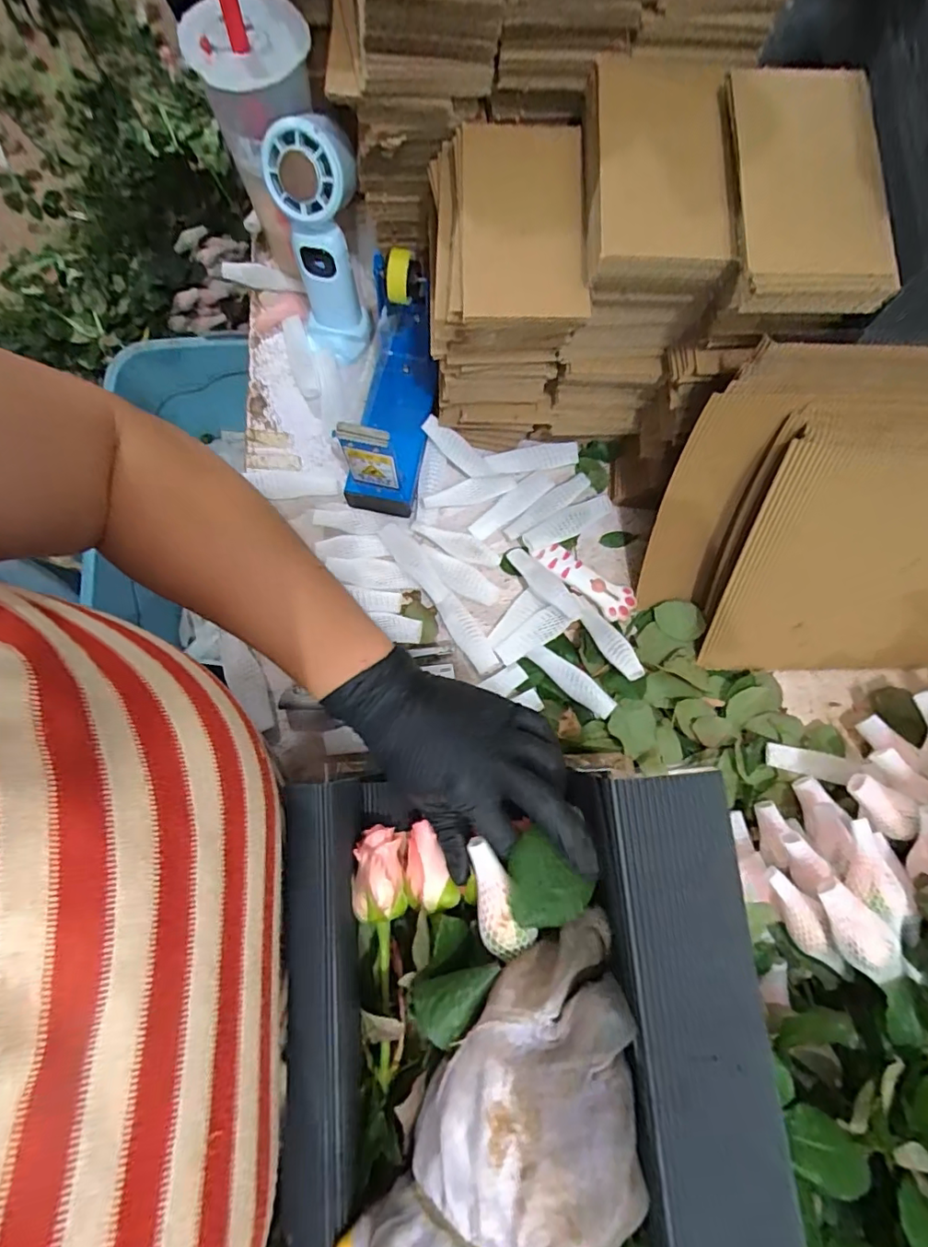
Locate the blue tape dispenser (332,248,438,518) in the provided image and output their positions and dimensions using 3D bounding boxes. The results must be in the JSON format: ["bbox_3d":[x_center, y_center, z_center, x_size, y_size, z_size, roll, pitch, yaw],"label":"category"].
[{"bbox_3d":[-0.063,-0.208,0.471,0.068,0.114,0.194,7,80,0],"label":"blue tape dispenser"}]

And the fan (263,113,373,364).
[{"bbox_3d":[-0.119,-0.317,0.474,0.073,0.182,0.078,-8,80,-2],"label":"fan"}]

